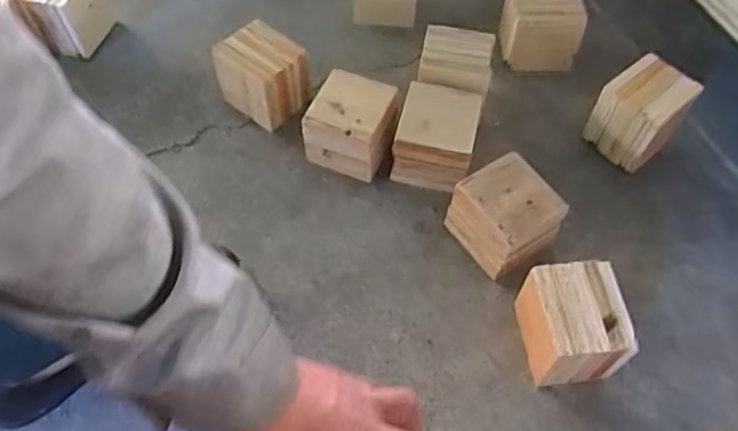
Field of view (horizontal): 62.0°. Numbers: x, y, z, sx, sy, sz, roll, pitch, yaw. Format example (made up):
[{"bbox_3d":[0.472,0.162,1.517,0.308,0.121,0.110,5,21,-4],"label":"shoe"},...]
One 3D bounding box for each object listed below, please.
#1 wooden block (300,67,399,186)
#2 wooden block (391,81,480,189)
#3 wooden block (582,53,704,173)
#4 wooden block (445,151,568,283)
[{"bbox_3d":[-0.022,-0.114,0.790,0.100,0.077,0.113,19,58,10],"label":"wooden block"},{"bbox_3d":[0.083,-0.099,0.770,0.095,0.088,0.105,13,57,6],"label":"wooden block"},{"bbox_3d":[0.353,-0.137,0.801,0.089,0.088,0.112,39,63,21],"label":"wooden block"},{"bbox_3d":[0.155,0.002,0.707,0.101,0.078,0.103,-29,62,-19],"label":"wooden block"}]

